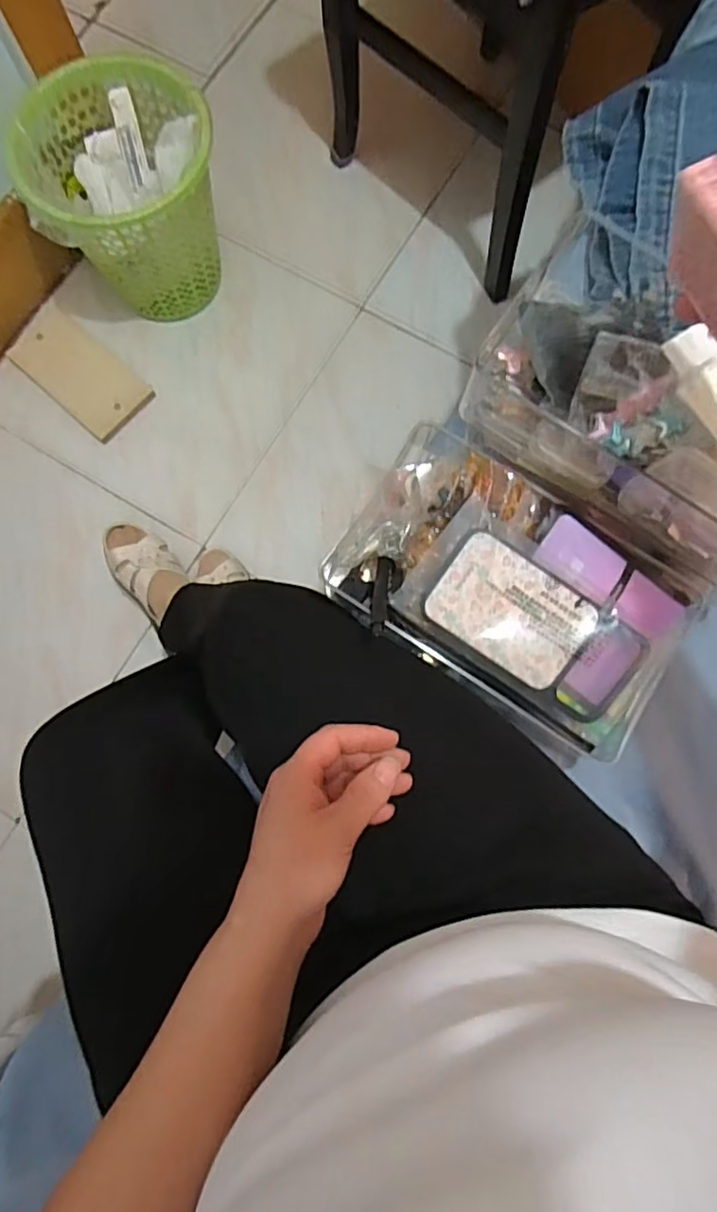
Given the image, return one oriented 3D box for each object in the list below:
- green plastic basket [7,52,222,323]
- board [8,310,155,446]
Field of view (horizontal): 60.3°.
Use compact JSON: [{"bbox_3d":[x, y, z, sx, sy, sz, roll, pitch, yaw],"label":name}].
[{"bbox_3d":[-0.337,-0.614,0.958,0.268,0.259,0.254,-14,79,-1],"label":"green plastic basket"},{"bbox_3d":[-0.476,-0.397,1.047,0.252,0.007,0.124,40,82,8],"label":"board"}]

